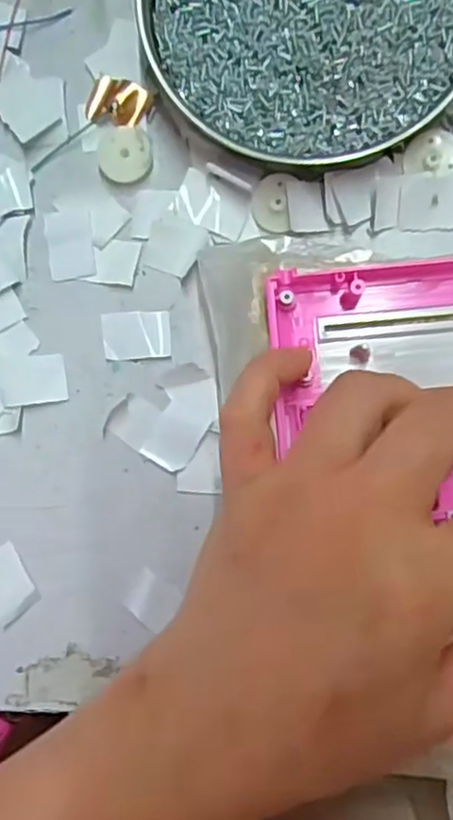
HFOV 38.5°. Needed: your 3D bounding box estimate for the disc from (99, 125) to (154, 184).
[{"bbox_3d":[-0.043,-0.108,0.275,0.022,0.007,0.023,0,88,4],"label":"disc"}]

